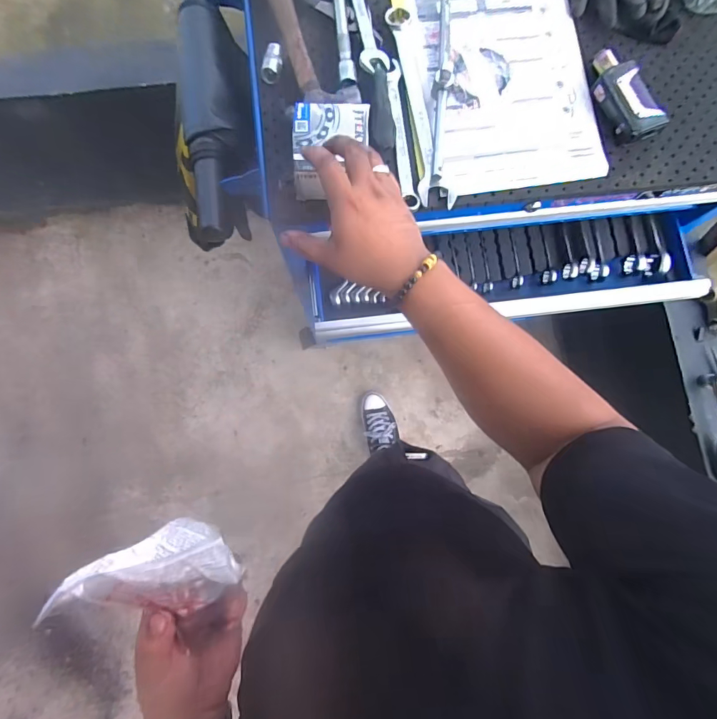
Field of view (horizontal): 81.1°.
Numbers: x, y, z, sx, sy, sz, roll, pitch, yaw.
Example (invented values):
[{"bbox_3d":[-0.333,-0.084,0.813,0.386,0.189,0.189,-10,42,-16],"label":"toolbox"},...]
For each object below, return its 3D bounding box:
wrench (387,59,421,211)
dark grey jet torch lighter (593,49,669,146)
[{"bbox_3d":[0.053,-0.278,0.517,0.022,0.008,0.200,-6,81,-2],"label":"wrench"},{"bbox_3d":[0.331,-0.332,0.525,0.062,0.027,0.120,-26,82,-5],"label":"dark grey jet torch lighter"}]

